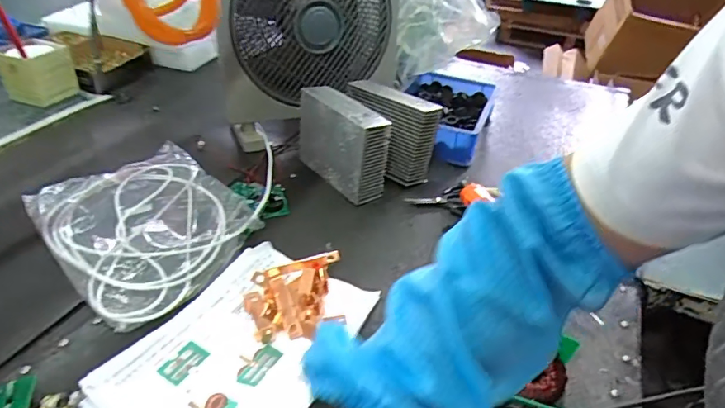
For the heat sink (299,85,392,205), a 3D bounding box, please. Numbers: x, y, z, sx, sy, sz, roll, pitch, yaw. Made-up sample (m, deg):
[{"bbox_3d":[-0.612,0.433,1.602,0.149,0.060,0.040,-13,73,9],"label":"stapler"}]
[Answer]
[{"bbox_3d":[-0.032,-0.107,0.881,0.066,0.155,0.166,-25,45,-36],"label":"heat sink"}]

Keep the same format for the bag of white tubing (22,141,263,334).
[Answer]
[{"bbox_3d":[-0.342,0.020,0.777,0.262,0.033,0.372,-26,45,-36],"label":"bag of white tubing"}]

